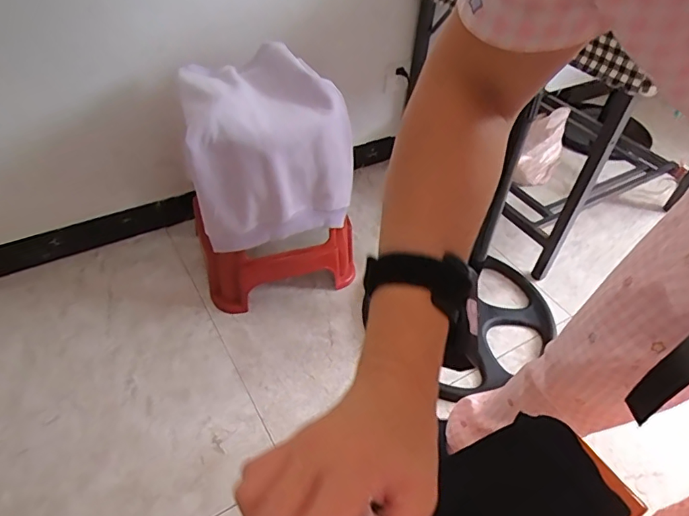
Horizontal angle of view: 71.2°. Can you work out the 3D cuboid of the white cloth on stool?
[{"bbox_3d":[-0.164,-0.247,1.070,0.340,0.286,0.299,-11,48,-15],"label":"white cloth on stool"}]

